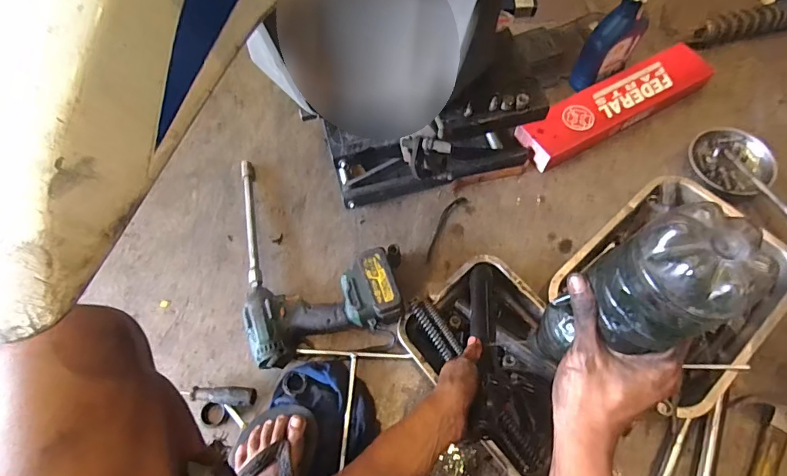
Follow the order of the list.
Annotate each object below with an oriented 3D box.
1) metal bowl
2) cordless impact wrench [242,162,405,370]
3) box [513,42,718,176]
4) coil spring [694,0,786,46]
[{"bbox_3d":[0.643,-0.143,0.833,0.144,0.044,0.144,1,63,-2],"label":"metal bowl"},{"bbox_3d":[-0.159,-0.005,0.763,0.256,0.085,0.409,-21,64,-8],"label":"cordless impact wrench"},{"bbox_3d":[0.456,-0.277,0.892,0.451,0.056,0.115,-28,65,-11],"label":"box"},{"bbox_3d":[0.817,-0.487,0.993,0.280,0.068,0.059,-16,65,-6],"label":"coil spring"}]

